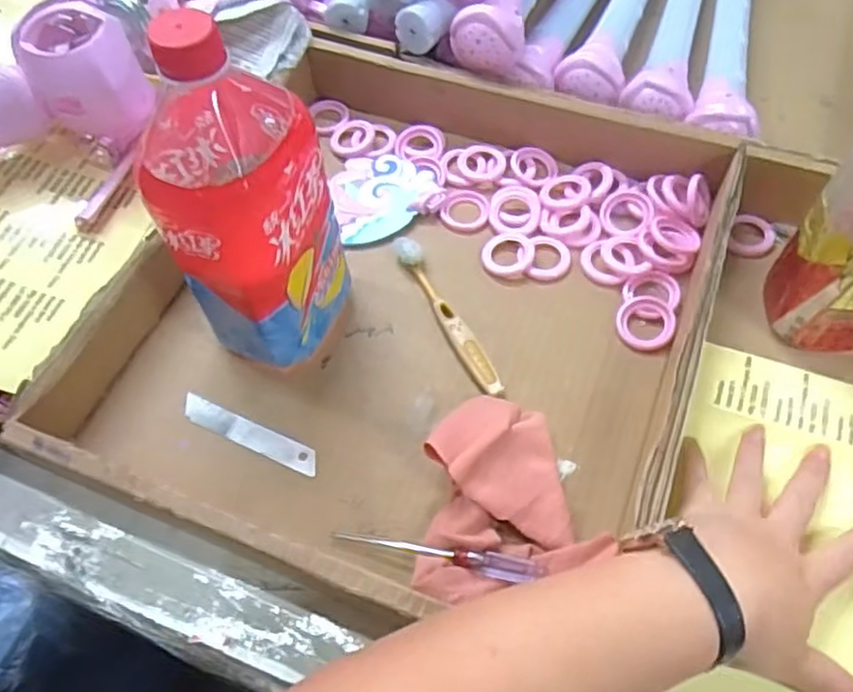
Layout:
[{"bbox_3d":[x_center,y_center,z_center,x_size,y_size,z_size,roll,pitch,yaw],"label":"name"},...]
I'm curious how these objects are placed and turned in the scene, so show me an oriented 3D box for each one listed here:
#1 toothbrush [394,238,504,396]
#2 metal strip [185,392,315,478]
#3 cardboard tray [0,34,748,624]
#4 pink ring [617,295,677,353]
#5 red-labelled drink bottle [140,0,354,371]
[{"bbox_3d":[0.013,-0.021,0.476,0.018,0.012,0.134,-24,62,-10],"label":"toothbrush"},{"bbox_3d":[-0.111,0.055,0.442,0.097,0.004,0.017,23,57,14],"label":"metal strip"},{"bbox_3d":[-0.004,-0.033,0.458,0.344,0.056,0.379,19,63,14],"label":"cardboard tray"},{"bbox_3d":[0.144,-0.016,0.465,0.036,0.007,0.041,11,62,10],"label":"pink ring"},{"bbox_3d":[-0.104,-0.075,0.397,0.082,0.214,0.088,19,63,14],"label":"red-labelled drink bottle"}]

